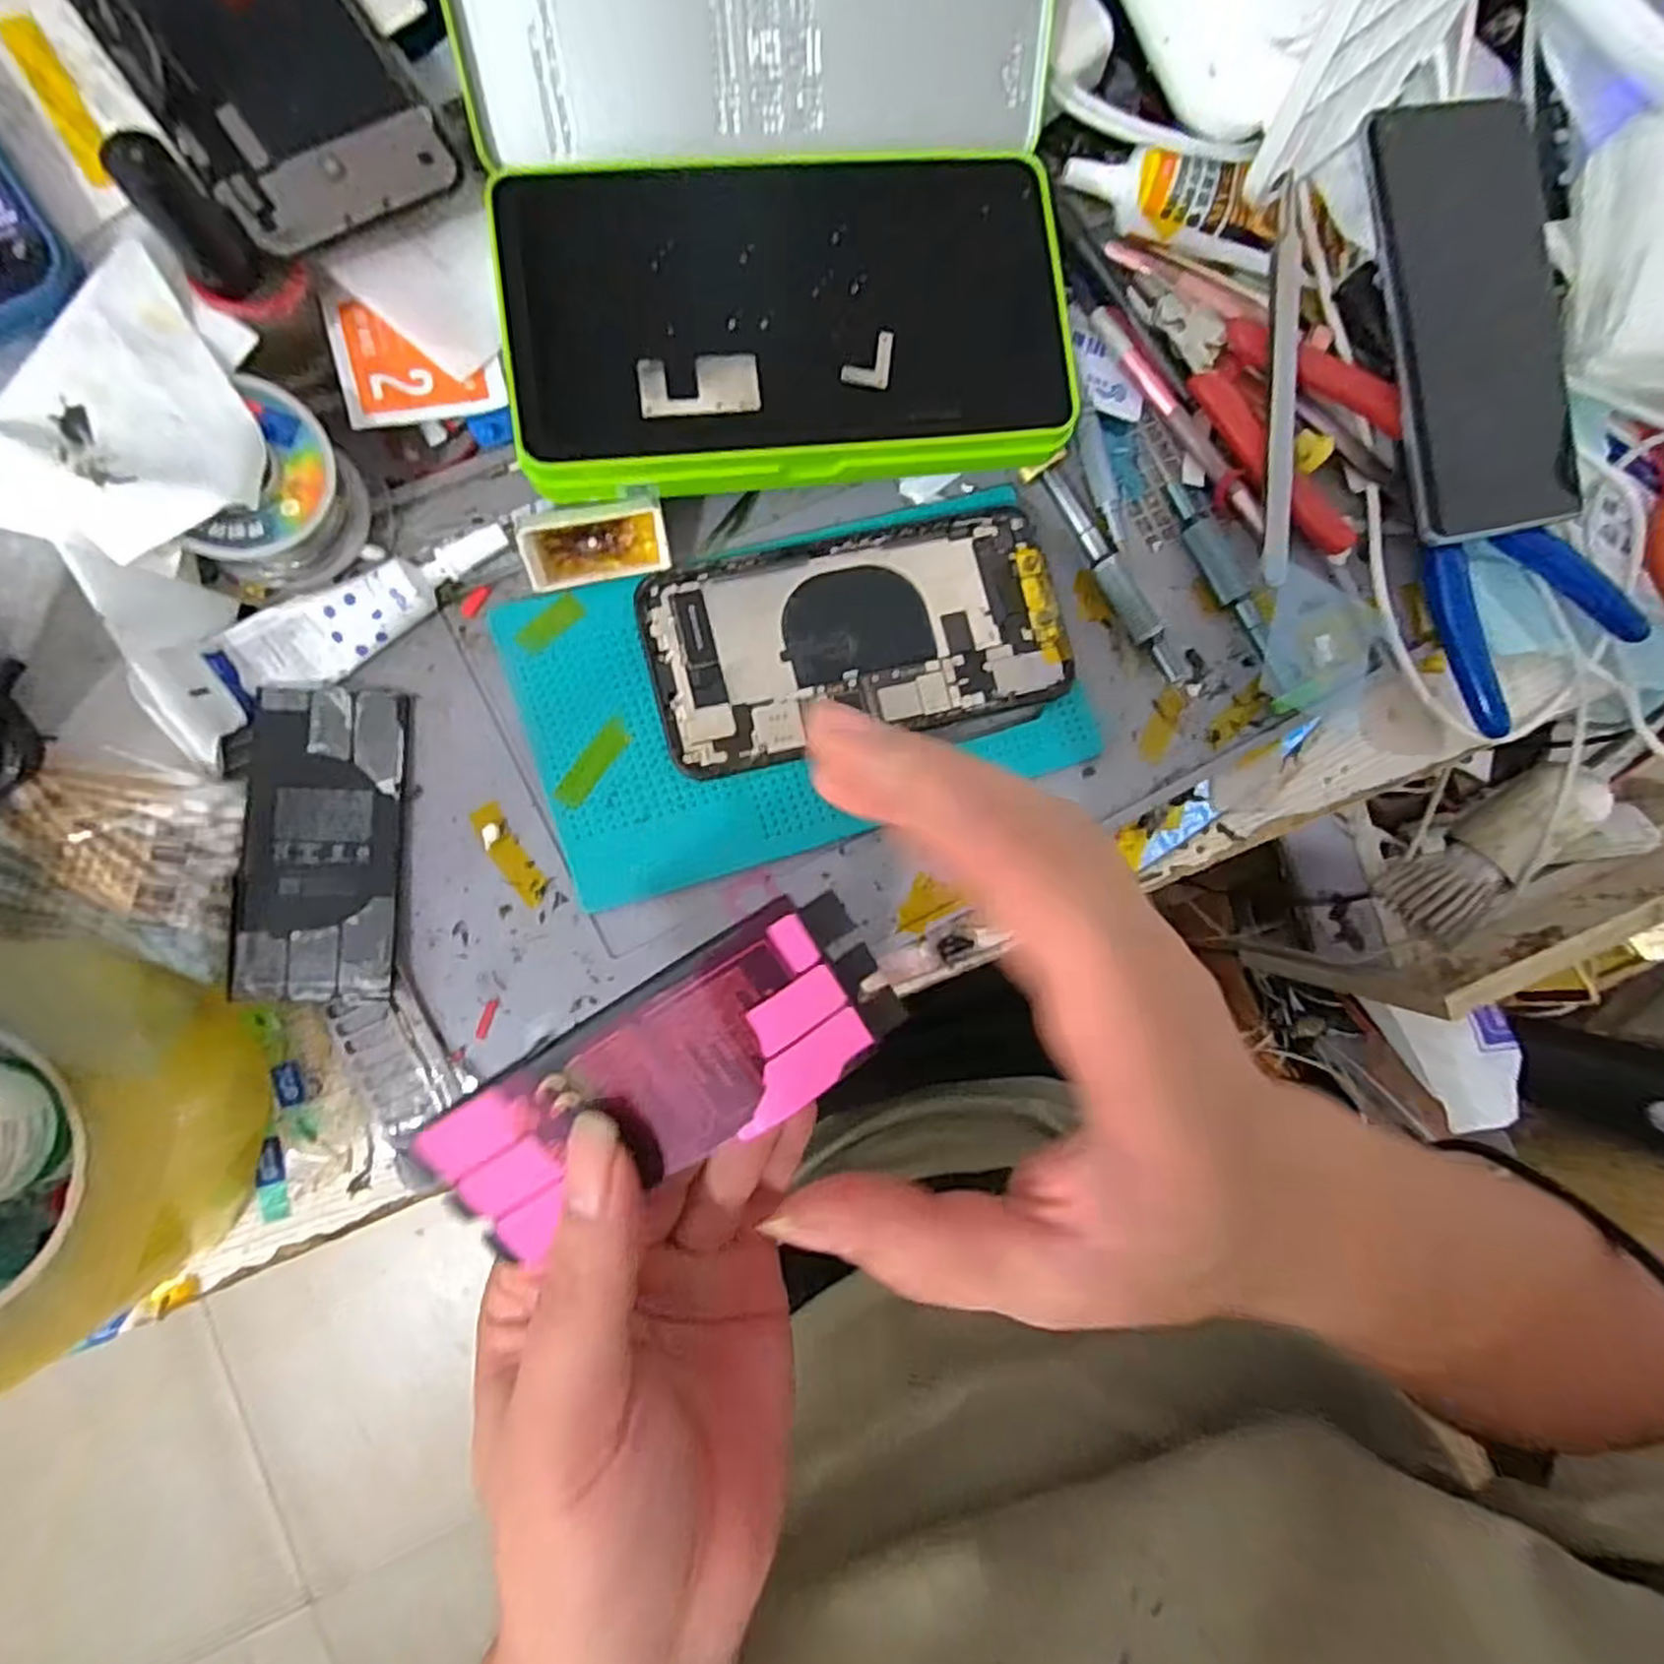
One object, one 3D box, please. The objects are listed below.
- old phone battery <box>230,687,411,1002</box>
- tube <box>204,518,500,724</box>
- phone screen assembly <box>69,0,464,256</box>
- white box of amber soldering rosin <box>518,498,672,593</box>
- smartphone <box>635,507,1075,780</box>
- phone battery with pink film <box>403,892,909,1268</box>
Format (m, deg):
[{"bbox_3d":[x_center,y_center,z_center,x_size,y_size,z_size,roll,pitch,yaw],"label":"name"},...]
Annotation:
[{"bbox_3d":[-0.164,0.003,0.248,0.043,0.004,0.099,2,81,-20],"label":"old phone battery"},{"bbox_3d":[-0.153,-0.073,0.251,0.096,0.010,0.025,-27,89,-9],"label":"tube"},{"bbox_3d":[-0.184,-0.250,0.228,0.070,0.006,0.144,-37,100,-15],"label":"phone screen assembly"},{"bbox_3d":[-0.080,-0.098,0.260,0.047,0.016,0.020,-17,87,-8],"label":"white box of amber soldering rosin"},{"bbox_3d":[0.010,-0.070,0.277,0.147,0.006,0.073,-14,87,-8],"label":"smartphone"},{"bbox_3d":[-0.038,0.057,0.178,0.109,0.005,0.043,-31,104,0],"label":"phone battery with pink film"}]

